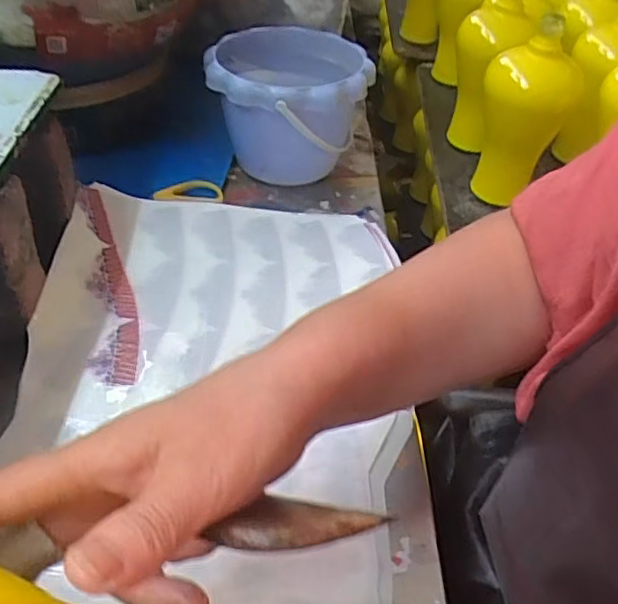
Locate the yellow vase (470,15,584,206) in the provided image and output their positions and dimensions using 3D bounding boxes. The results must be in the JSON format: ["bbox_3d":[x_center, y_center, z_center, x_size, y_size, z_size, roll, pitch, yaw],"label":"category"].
[{"bbox_3d":[0.236,-0.196,0.684,0.096,0.180,0.083,11,42,4],"label":"yellow vase"}]

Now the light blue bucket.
[{"bbox_3d":[-0.019,-0.183,0.602,0.144,0.112,0.142,4,42,-4],"label":"light blue bucket"}]

